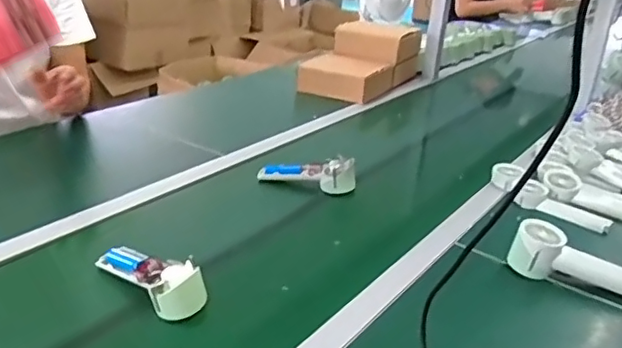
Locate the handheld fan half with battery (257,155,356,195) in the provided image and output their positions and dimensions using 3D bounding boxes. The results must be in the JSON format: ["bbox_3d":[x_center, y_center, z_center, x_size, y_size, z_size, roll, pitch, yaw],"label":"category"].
[{"bbox_3d":[-0.006,-0.001,1.042,0.176,0.050,0.048,4,25,-2],"label":"handheld fan half with battery"}]

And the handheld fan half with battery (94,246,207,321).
[{"bbox_3d":[-0.200,0.122,0.736,0.169,0.047,0.058,24,31,36],"label":"handheld fan half with battery"}]

